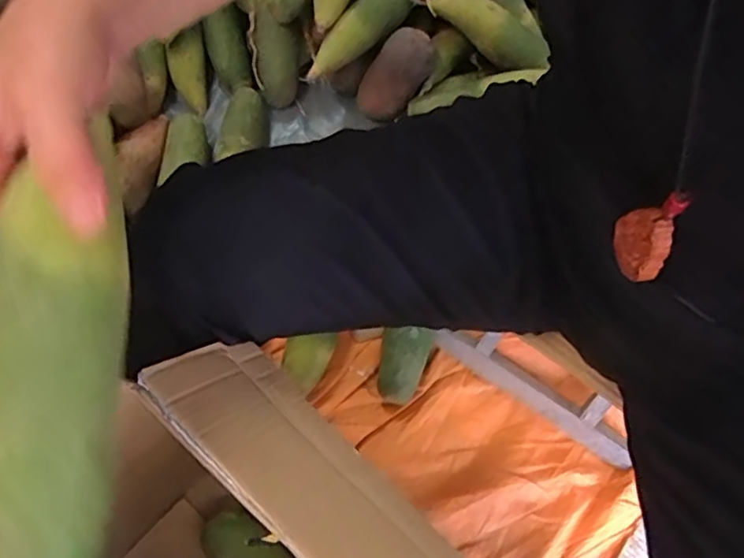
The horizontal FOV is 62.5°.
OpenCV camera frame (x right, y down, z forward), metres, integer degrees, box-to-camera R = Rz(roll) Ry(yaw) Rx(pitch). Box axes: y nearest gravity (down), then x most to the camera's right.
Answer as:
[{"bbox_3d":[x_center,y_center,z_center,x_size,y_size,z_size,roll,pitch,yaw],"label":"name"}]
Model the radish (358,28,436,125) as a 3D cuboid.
[{"bbox_3d":[0.030,-0.276,0.832,0.066,0.131,0.057,45,38,13],"label":"radish"}]

